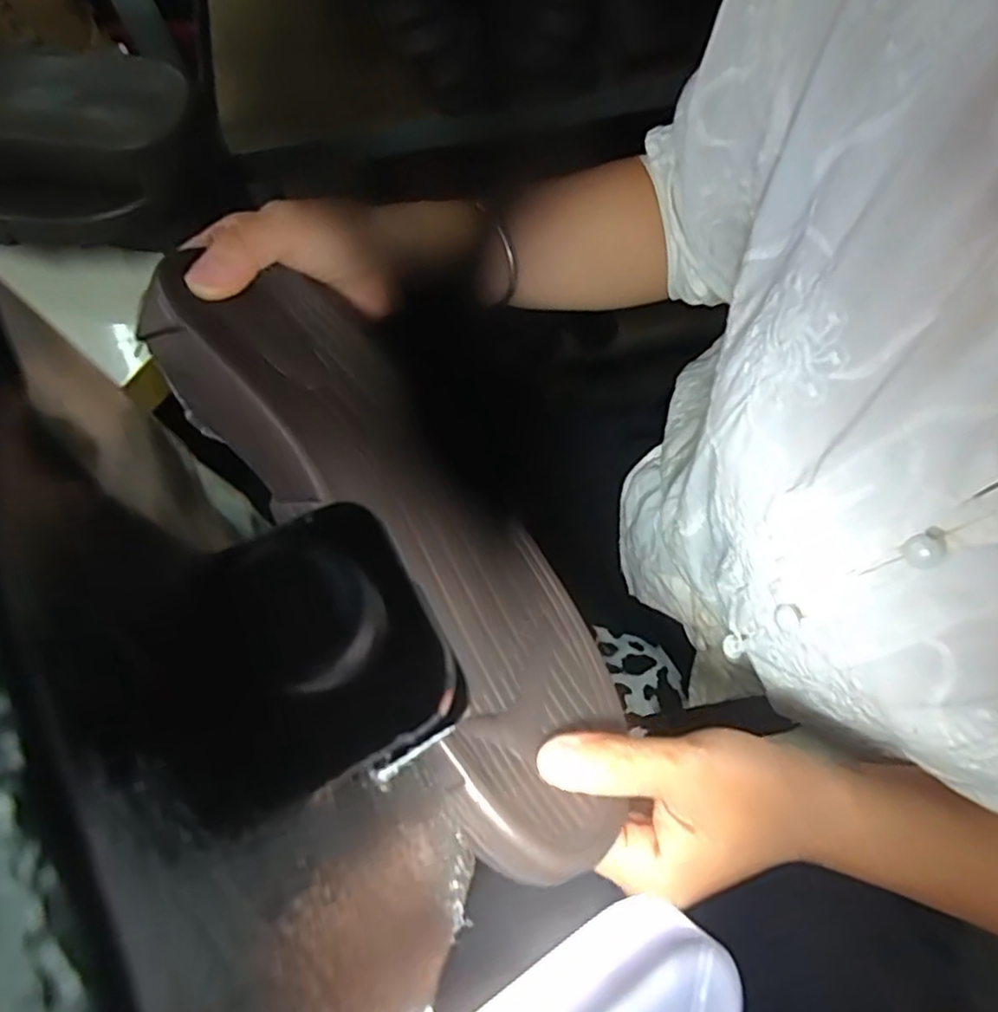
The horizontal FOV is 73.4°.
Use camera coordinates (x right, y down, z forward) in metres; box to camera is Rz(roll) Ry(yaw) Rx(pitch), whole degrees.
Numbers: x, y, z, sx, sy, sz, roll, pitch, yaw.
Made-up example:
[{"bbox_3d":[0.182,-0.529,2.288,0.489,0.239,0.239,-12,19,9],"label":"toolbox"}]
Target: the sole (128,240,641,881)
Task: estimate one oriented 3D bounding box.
[{"bbox_3d":[-0.038,0.008,0.277,0.107,0.025,0.268,-17,69,-49],"label":"sole"}]

